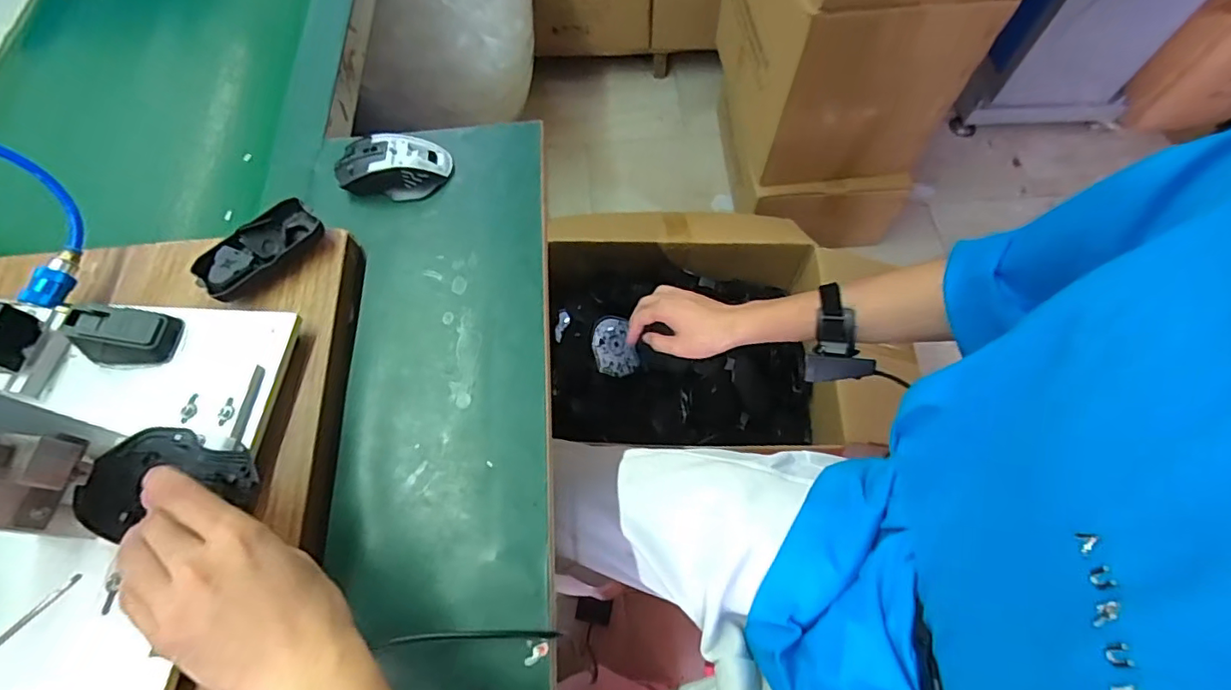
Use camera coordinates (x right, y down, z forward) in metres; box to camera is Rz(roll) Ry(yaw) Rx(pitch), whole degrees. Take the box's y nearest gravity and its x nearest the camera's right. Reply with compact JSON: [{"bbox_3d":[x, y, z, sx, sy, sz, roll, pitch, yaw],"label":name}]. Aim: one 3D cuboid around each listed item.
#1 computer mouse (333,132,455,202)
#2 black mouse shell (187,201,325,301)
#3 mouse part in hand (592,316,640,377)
[{"bbox_3d":[-0.231,-0.187,0.569,0.109,0.035,0.063,1,65,2],"label":"computer mouse"},{"bbox_3d":[-0.320,-0.085,0.498,0.040,0.031,0.107,36,71,16],"label":"black mouse shell"},{"bbox_3d":[0.000,0.002,0.901,0.071,0.020,0.106,-16,66,14],"label":"mouse part in hand"}]

